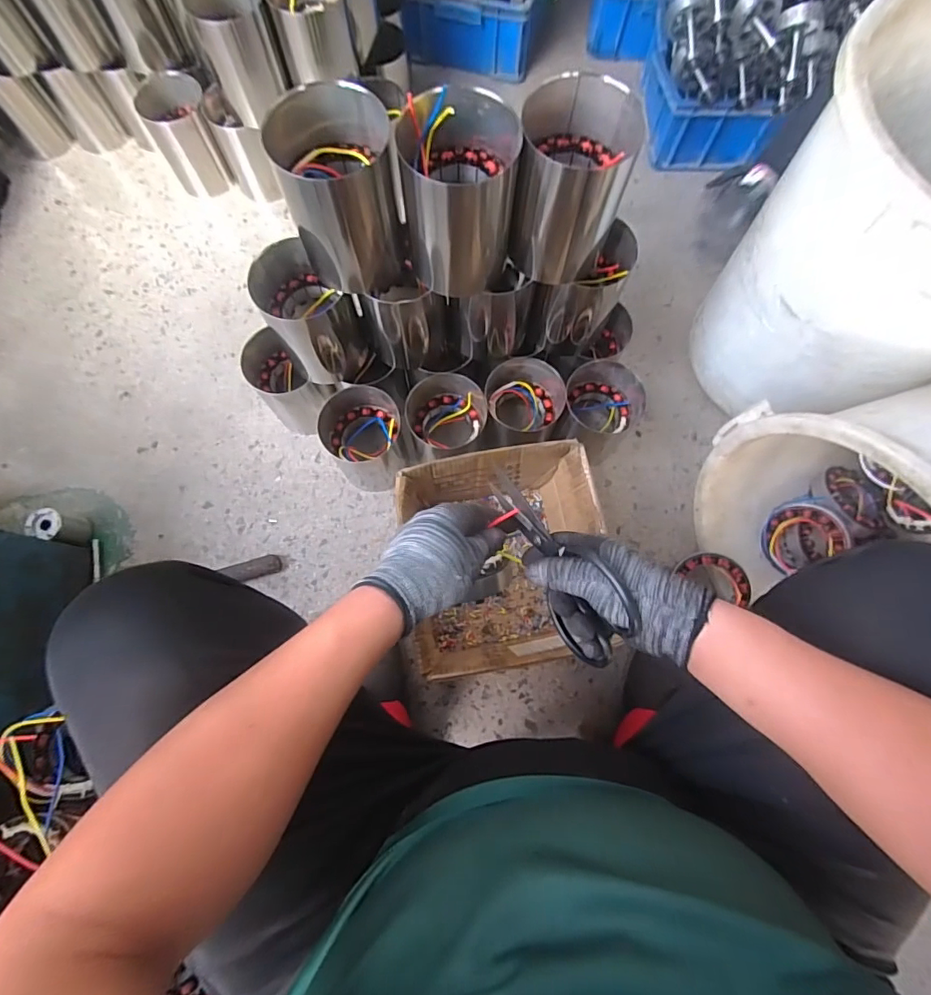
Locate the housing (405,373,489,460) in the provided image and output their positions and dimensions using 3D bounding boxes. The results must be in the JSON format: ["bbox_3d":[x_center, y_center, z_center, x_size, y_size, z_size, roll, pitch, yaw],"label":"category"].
[{"bbox_3d":[-0.033,-0.121,0.820,0.121,0.135,0.116,0,75,0],"label":"housing"}]

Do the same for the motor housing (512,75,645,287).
[{"bbox_3d":[0.114,-0.350,0.573,0.117,0.168,0.111,6,75,1],"label":"motor housing"}]

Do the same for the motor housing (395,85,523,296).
[{"bbox_3d":[-0.006,-0.338,0.572,0.123,0.172,0.119,-3,75,-1],"label":"motor housing"}]

